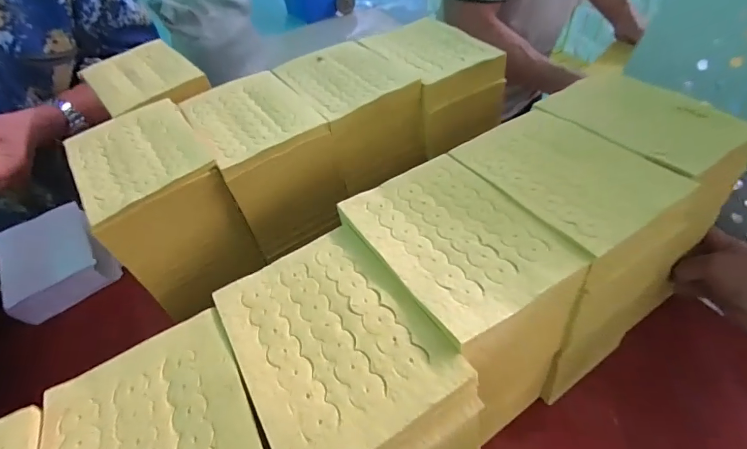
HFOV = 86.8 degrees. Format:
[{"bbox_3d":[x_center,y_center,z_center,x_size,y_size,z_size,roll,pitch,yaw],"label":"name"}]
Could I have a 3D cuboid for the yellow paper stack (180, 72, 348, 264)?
[{"bbox_3d":[-0.129,-0.087,0.466,0.117,0.107,0.166,-29,55,-19],"label":"yellow paper stack"}]

